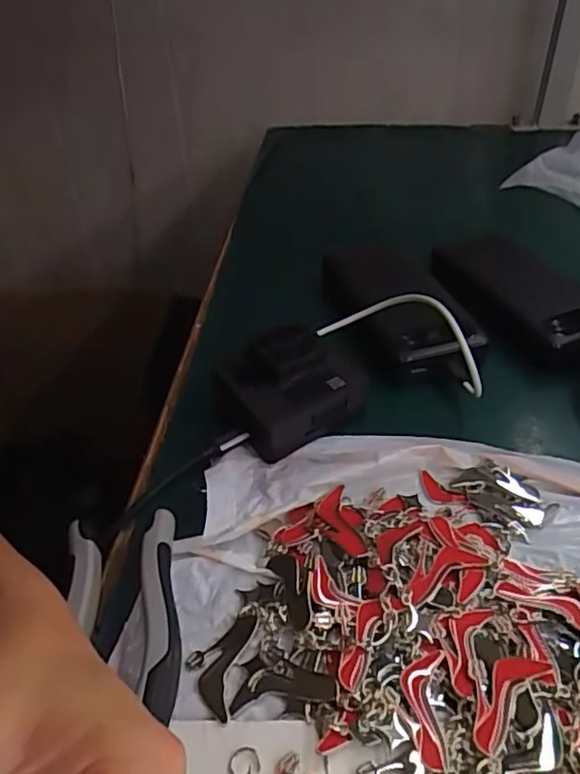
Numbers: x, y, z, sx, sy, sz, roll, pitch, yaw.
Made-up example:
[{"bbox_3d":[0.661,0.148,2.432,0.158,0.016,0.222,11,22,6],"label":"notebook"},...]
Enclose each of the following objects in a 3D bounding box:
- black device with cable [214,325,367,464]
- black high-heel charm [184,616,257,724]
[{"bbox_3d":[0.000,-0.002,0.379,0.078,0.042,0.071,-24,45,-22],"label":"black device with cable"},{"bbox_3d":[-0.033,0.122,0.271,0.025,0.004,0.046,8,42,13],"label":"black high-heel charm"}]

